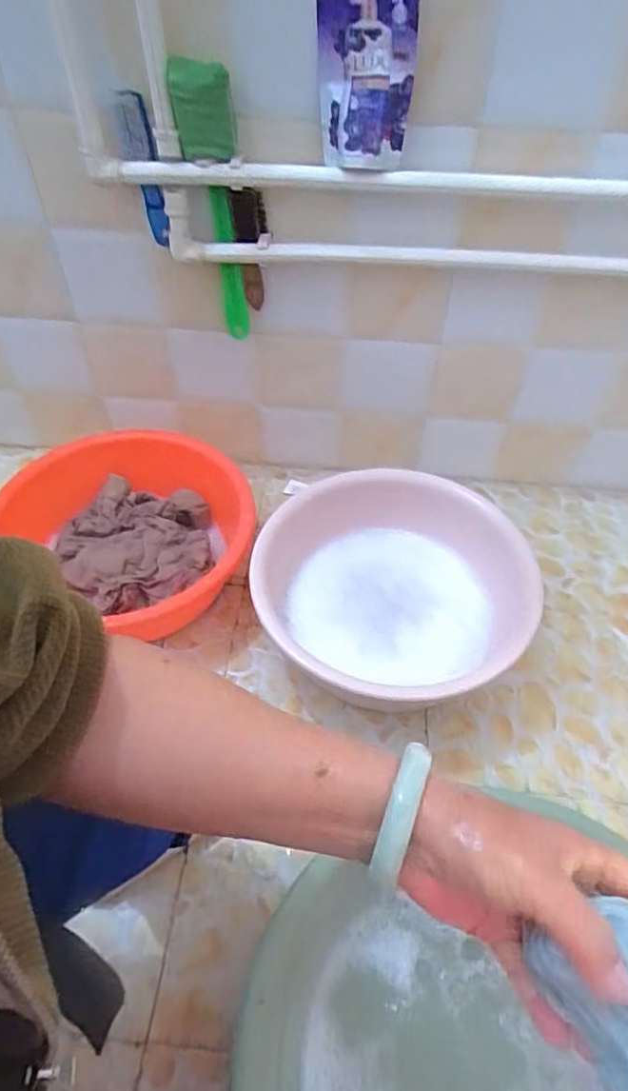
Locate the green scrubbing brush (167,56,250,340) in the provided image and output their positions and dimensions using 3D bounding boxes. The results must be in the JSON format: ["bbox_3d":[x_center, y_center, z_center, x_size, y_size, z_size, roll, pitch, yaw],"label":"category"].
[{"bbox_3d":[-0.132,-0.455,0.864,0.082,0.364,0.054,19,52,14],"label":"green scrubbing brush"}]

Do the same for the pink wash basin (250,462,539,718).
[{"bbox_3d":[0.130,0.064,0.940,0.386,0.148,0.377,0,50,0],"label":"pink wash basin"}]

